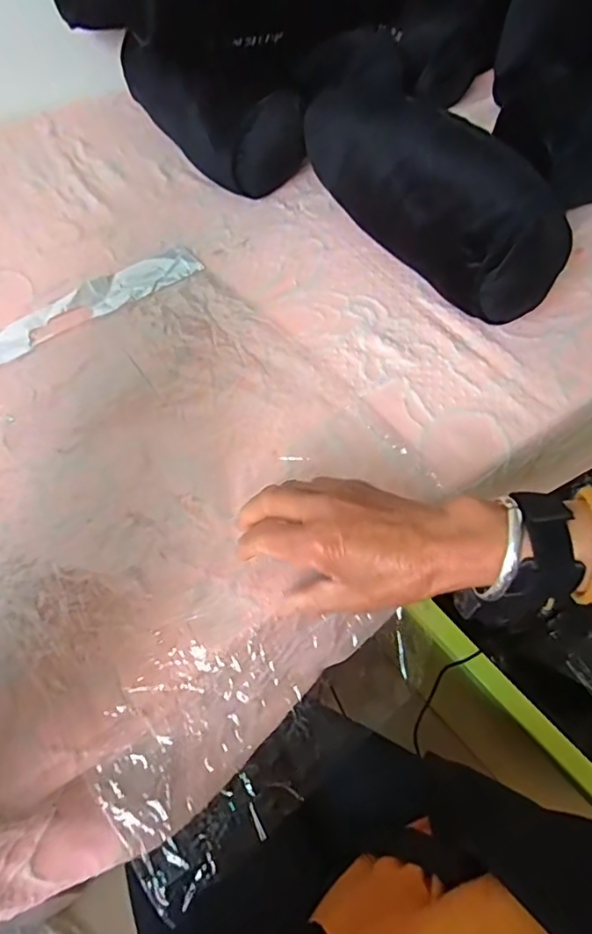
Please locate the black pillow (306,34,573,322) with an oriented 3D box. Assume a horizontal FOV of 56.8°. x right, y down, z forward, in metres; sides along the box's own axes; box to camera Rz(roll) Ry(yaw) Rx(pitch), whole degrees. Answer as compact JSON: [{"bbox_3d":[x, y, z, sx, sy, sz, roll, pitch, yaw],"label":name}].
[{"bbox_3d":[0.113,-0.298,0.566,0.123,0.115,0.389,-22,57,-13],"label":"black pillow"}]

